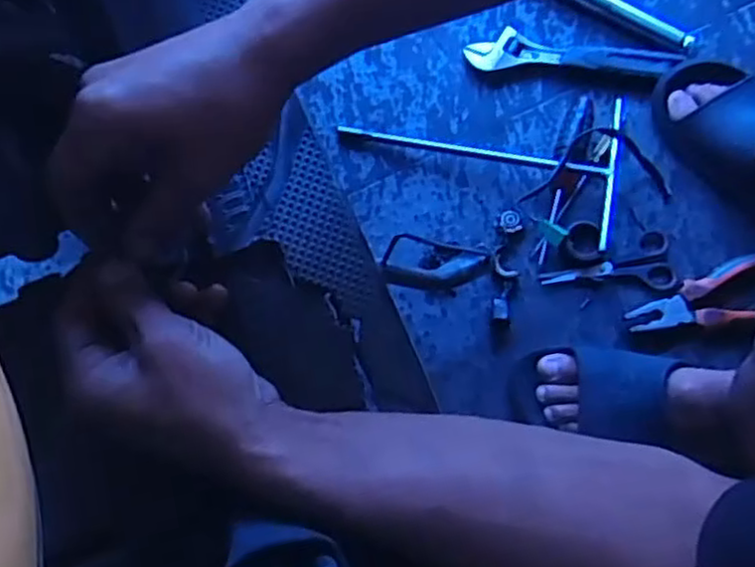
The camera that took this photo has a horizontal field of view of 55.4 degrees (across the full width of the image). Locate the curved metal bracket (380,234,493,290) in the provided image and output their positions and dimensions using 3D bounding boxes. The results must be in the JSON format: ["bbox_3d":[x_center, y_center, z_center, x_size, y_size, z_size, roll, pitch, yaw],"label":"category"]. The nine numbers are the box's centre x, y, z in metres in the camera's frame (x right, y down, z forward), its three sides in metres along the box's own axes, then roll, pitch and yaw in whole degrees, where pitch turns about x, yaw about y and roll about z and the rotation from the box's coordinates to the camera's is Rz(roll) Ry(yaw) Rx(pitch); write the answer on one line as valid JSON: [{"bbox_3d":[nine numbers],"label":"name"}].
[{"bbox_3d":[0.050,-0.020,0.645,0.116,0.043,0.039,-1,70,-31],"label":"curved metal bracket"}]

